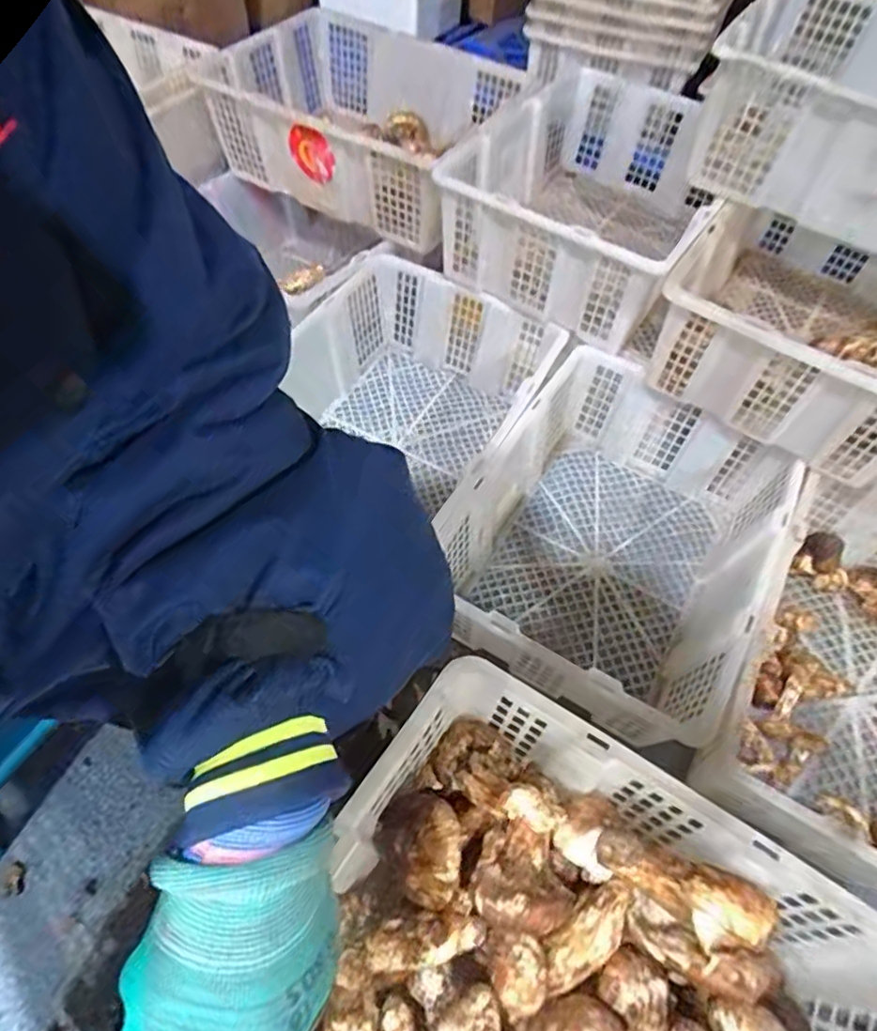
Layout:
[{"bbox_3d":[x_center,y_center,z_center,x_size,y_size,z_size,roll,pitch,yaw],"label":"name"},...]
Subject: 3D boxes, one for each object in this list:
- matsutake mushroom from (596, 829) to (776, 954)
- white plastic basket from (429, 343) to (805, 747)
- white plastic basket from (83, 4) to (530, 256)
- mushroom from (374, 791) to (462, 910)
[{"bbox_3d":[0.152,0.250,0.390,0.114,0.041,0.045,22,59,10],"label":"matsutake mushroom"},{"bbox_3d":[0.233,0.033,0.806,0.359,0.168,0.440,30,61,15],"label":"white plastic basket"},{"bbox_3d":[-0.115,-0.686,1.046,0.497,0.148,0.363,30,61,15],"label":"white plastic basket"},{"bbox_3d":[-0.010,0.226,0.411,0.053,0.045,0.068,-36,66,-23],"label":"mushroom"}]

